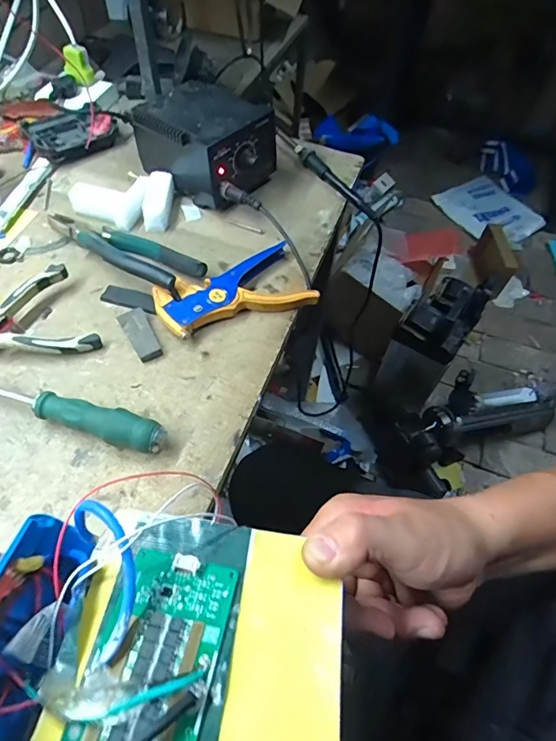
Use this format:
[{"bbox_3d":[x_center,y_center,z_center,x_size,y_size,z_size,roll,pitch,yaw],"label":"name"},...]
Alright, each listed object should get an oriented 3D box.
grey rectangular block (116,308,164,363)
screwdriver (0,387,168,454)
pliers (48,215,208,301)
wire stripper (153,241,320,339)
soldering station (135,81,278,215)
[{"bbox_3d":[-0.141,-0.038,0.479,0.026,0.011,0.063,-24,63,-17],"label":"grey rectangular block"},{"bbox_3d":[-0.215,0.027,0.424,0.245,0.031,0.028,18,59,7],"label":"screwdriver"},{"bbox_3d":[-0.175,-0.145,0.522,0.199,0.028,0.064,32,62,14],"label":"pliers"},{"bbox_3d":[-0.046,-0.083,0.507,0.163,0.022,0.086,-23,63,-17],"label":"wire stripper"},{"bbox_3d":[-0.086,-0.285,0.591,0.158,0.090,0.115,36,63,17],"label":"soldering station"}]

